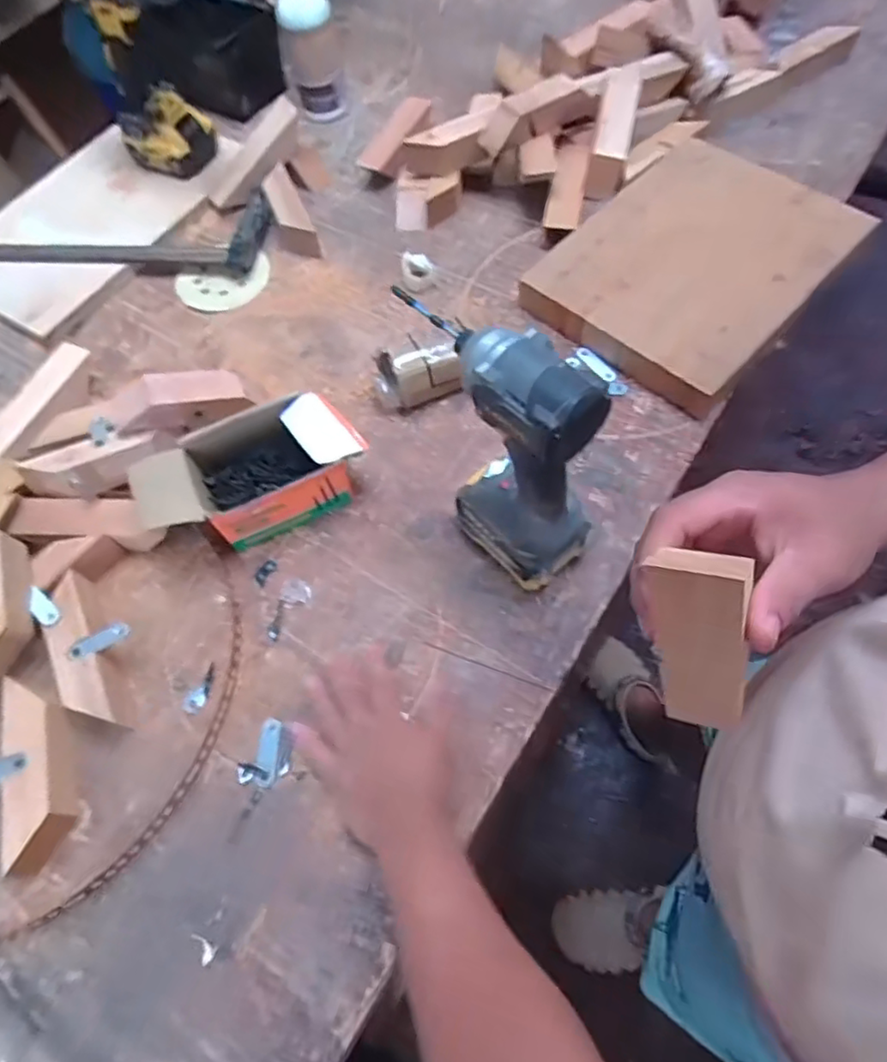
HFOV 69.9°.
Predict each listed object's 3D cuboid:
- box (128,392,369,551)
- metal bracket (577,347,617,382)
[{"bbox_3d":[-0.189,-0.059,0.636,0.210,0.078,0.120,-26,64,-9],"label":"box"},{"bbox_3d":[0.172,-0.187,0.714,0.014,0.010,0.057,-32,65,-12],"label":"metal bracket"}]

